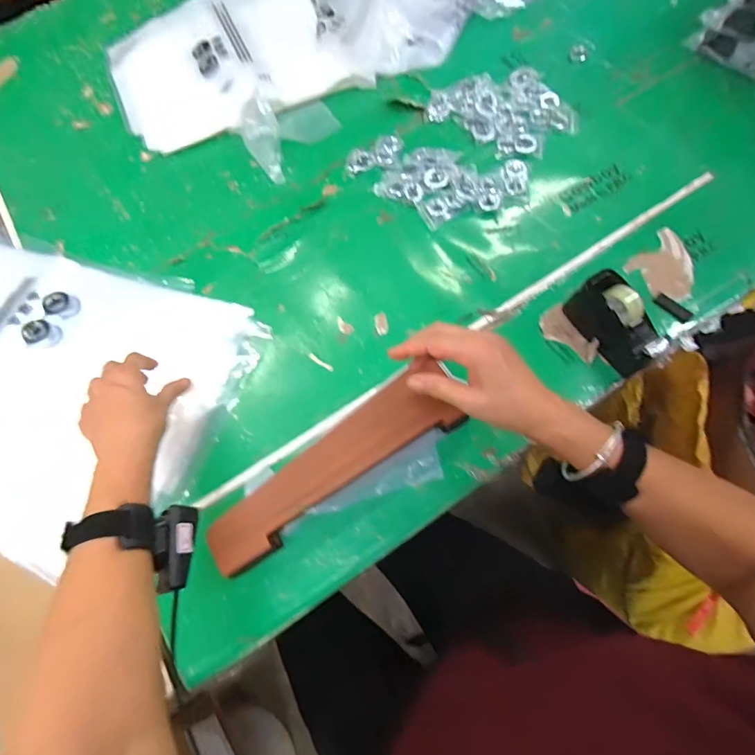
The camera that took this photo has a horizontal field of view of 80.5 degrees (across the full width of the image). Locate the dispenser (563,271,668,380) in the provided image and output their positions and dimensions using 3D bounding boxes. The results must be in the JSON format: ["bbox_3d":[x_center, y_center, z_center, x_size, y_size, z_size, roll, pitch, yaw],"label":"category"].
[{"bbox_3d":[0.277,-0.065,0.514,0.050,0.060,0.114,-24,70,-7],"label":"dispenser"}]

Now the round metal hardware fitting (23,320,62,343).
[{"bbox_3d":[-0.450,-0.061,0.588,0.032,0.005,0.035,-1,69,2],"label":"round metal hardware fitting"}]

